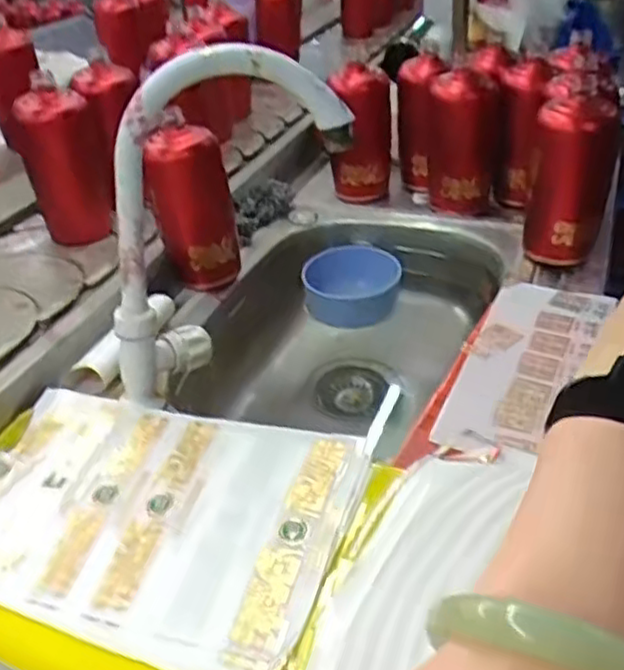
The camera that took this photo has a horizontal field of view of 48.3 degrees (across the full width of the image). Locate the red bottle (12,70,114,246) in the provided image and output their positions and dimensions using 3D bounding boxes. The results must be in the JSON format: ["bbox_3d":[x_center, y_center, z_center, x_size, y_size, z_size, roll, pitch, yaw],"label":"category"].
[{"bbox_3d":[-0.281,-0.192,0.797,0.075,0.169,0.062,16,40,23],"label":"red bottle"}]

